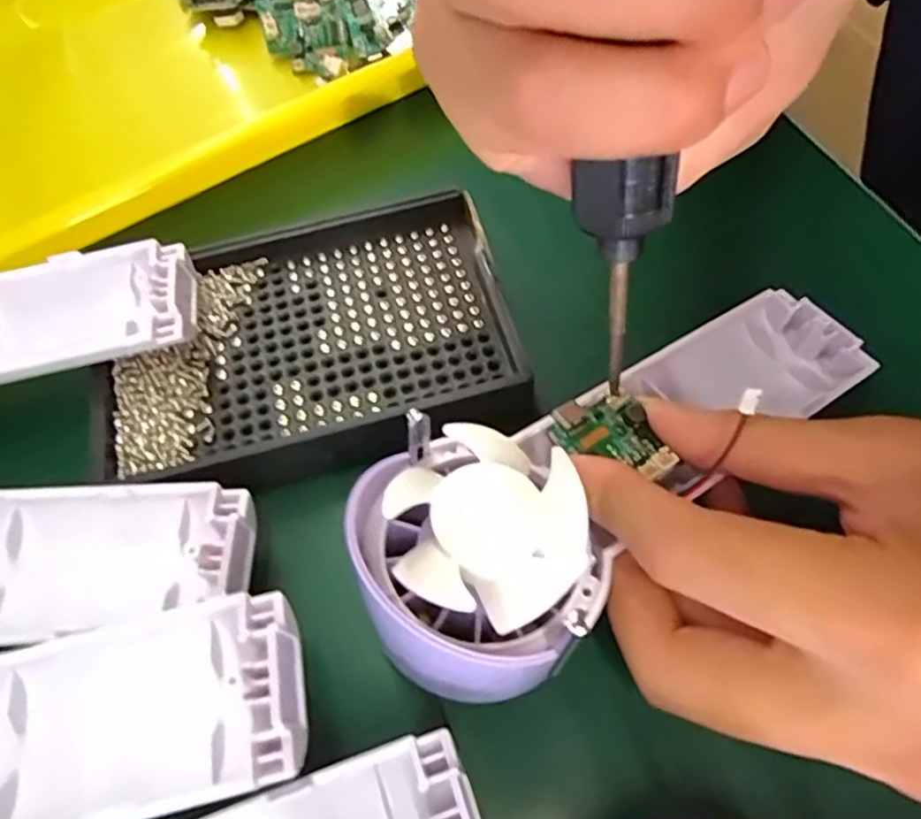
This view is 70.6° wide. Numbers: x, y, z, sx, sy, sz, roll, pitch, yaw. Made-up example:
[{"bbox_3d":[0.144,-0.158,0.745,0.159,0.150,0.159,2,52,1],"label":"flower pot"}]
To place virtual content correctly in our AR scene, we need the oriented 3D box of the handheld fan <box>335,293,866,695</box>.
[{"bbox_3d":[0.045,0.005,0.183,0.175,0.029,0.067,-27,60,-34],"label":"handheld fan"}]

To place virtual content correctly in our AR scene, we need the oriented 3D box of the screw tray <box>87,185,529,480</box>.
[{"bbox_3d":[-0.052,-0.022,0.225,0.135,0.023,0.088,-16,61,-5],"label":"screw tray"}]

